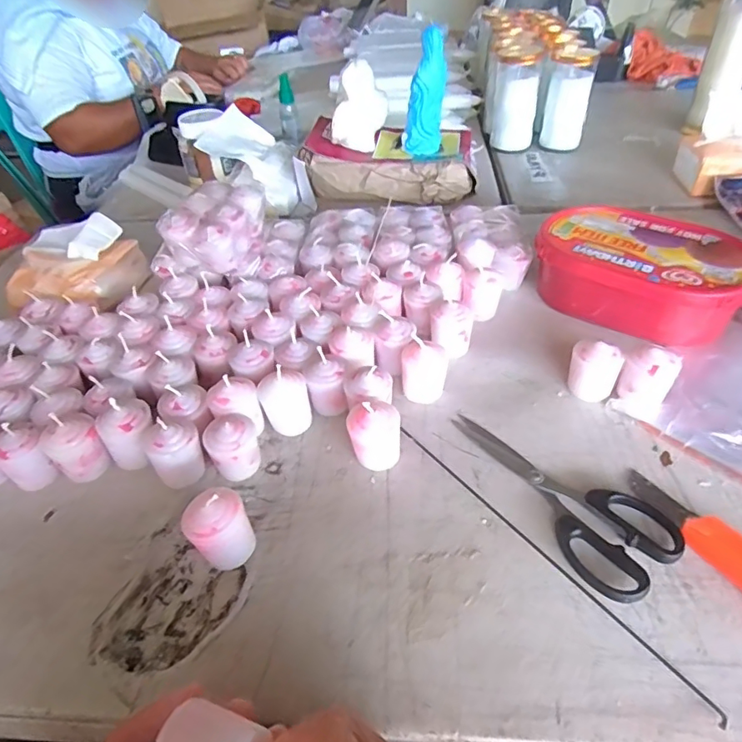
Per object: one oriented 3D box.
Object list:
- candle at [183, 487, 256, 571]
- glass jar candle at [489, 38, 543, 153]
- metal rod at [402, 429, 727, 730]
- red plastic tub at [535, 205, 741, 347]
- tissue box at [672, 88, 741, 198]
[{"bbox_3d":[-0.099,0.103,0.340,0.037,0.055,0.032,-27,47,-21],"label":"candle"},{"bbox_3d":[0.232,-0.433,0.833,0.070,0.144,0.056,7,45,13],"label":"glass jar candle"},{"bbox_3d":[0.105,0.112,0.340,0.008,0.004,0.252,-30,49,-24],"label":"metal rod"},{"bbox_3d":[0.261,-0.098,0.505,0.188,0.058,0.131,32,55,32],"label":"red plastic tub"},{"bbox_3d":[0.489,-0.298,0.675,0.127,0.090,0.104,2,44,8],"label":"tissue box"}]

